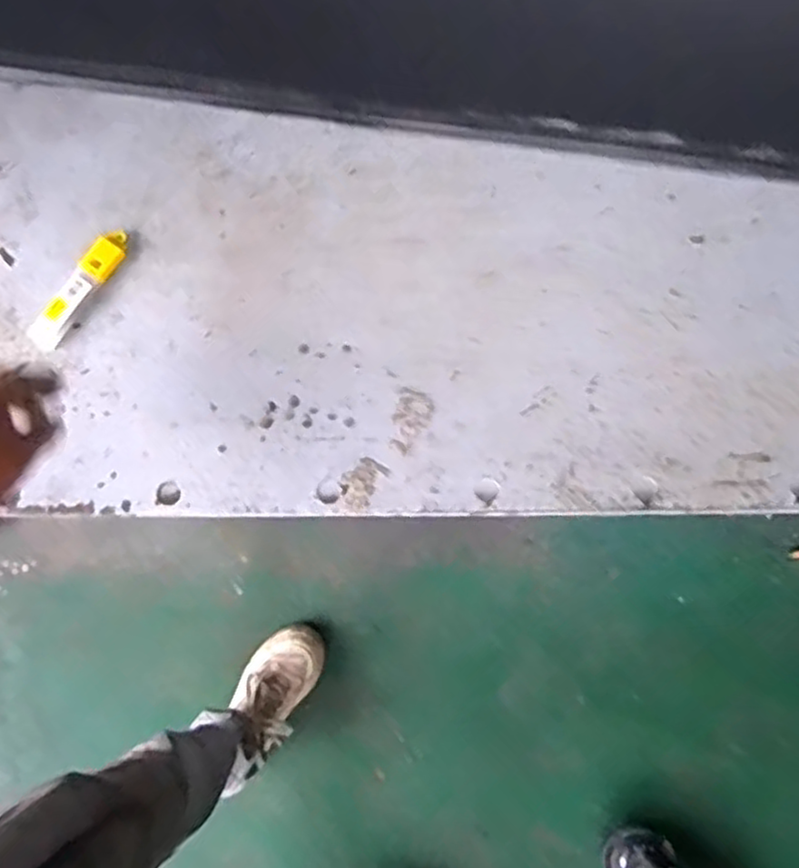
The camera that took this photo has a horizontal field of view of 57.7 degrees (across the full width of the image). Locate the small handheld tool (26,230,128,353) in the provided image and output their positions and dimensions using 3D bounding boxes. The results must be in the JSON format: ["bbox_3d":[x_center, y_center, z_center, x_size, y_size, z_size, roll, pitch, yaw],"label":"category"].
[{"bbox_3d":[-0.299,-0.136,0.675,0.027,0.017,0.129,35,87,9],"label":"small handheld tool"}]

